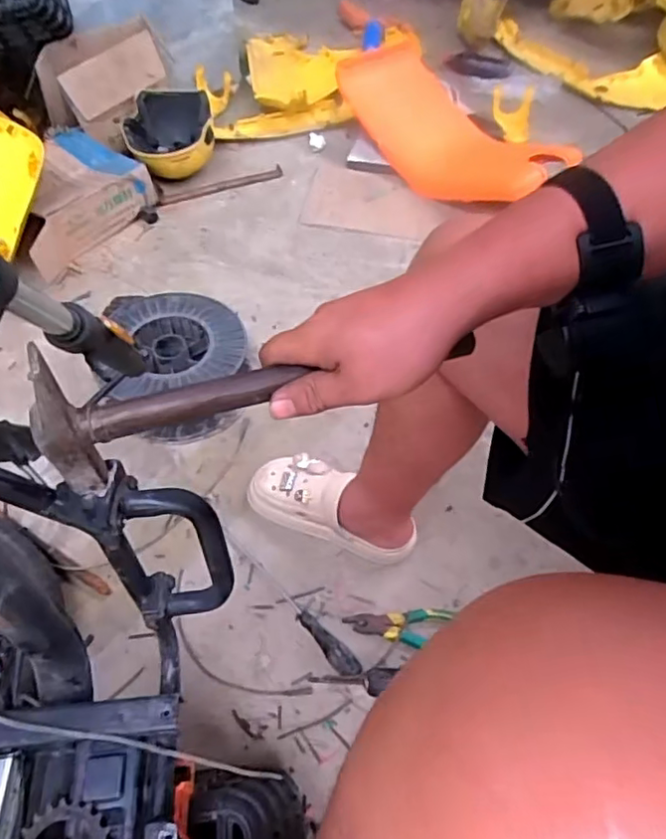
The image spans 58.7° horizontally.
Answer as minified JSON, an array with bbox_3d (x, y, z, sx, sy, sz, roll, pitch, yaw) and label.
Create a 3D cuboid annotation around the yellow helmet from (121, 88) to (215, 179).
[{"bbox_3d":[-0.418,-0.744,1.523,0.221,0.116,0.245,-8,53,-8],"label":"yellow helmet"}]

